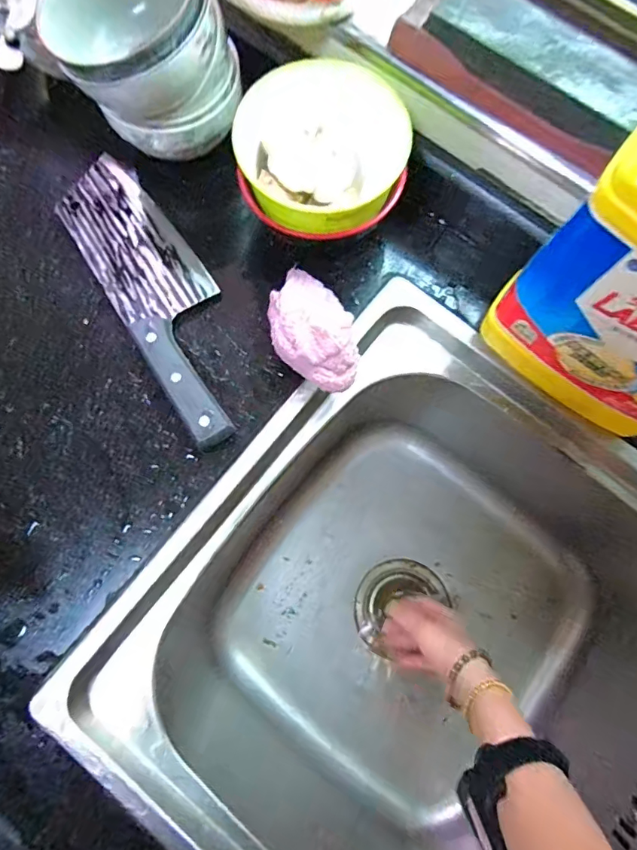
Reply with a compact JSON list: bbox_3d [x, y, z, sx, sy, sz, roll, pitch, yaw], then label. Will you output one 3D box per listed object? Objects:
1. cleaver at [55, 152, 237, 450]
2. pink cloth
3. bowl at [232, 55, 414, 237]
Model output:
[{"bbox_3d":[-0.131,-0.112,0.376,0.076,0.025,0.271,-33,80,-6],"label":"cleaver"},{"bbox_3d":[-0.006,-0.072,0.355,0.059,0.048,0.094,-10,79,-2],"label":"pink cloth"},{"bbox_3d":[0.005,-0.203,0.339,0.120,0.059,0.101,7,78,1],"label":"bowl"}]

